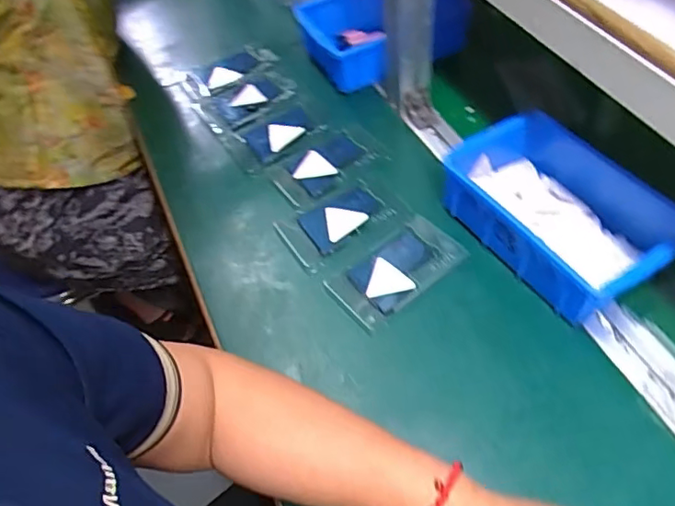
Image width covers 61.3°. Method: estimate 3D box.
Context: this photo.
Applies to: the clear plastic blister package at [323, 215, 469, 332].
[{"bbox_3d":[0.058,0.013,0.546,0.125,0.017,0.074,-32,56,-19],"label":"clear plastic blister package"}]

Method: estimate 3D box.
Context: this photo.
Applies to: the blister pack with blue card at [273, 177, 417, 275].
[{"bbox_3d":[0.003,-0.032,0.600,0.118,0.017,0.076,-26,54,-15],"label":"blister pack with blue card"}]

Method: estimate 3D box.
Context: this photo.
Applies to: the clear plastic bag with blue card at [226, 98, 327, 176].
[{"bbox_3d":[-0.076,-0.145,0.691,0.103,0.014,0.093,-29,55,-17],"label":"clear plastic bag with blue card"}]

